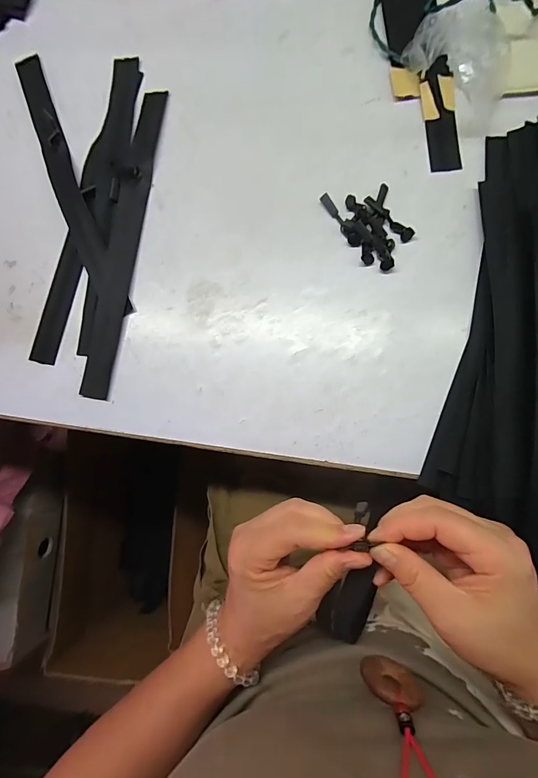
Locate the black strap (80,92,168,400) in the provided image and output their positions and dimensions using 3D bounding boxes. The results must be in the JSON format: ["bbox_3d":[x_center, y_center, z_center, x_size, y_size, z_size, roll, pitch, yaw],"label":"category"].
[{"bbox_3d":[-0.155,-0.163,0.400,0.034,0.005,0.346,9,85,7],"label":"black strap"}]

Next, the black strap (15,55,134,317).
[{"bbox_3d":[-0.232,-0.241,0.426,0.034,0.007,0.356,-24,82,3],"label":"black strap"}]

